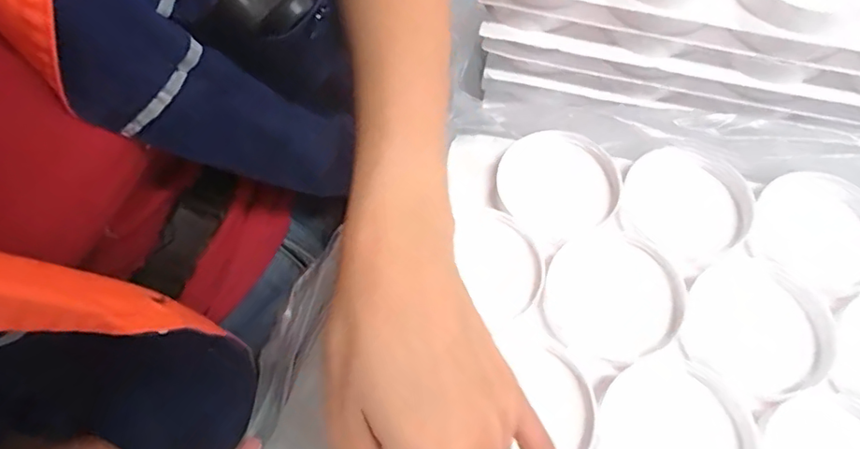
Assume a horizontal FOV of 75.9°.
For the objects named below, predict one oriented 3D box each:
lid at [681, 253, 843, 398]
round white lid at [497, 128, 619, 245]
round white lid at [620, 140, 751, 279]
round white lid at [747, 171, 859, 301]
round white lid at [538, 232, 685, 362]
[{"bbox_3d":[0.181,0.055,0.313,0.077,0.019,0.081,0,61,1],"label":"lid"},{"bbox_3d":[0.081,-0.026,0.356,0.077,0.014,0.071,0,61,1],"label":"round white lid"},{"bbox_3d":[0.159,-0.012,0.349,0.075,0.011,0.083,39,69,20],"label":"round white lid"},{"bbox_3d":[0.237,0.005,0.337,0.077,0.015,0.074,0,61,1],"label":"round white lid"},{"bbox_3d":[0.106,0.043,0.324,0.076,0.012,0.075,0,61,1],"label":"round white lid"}]

